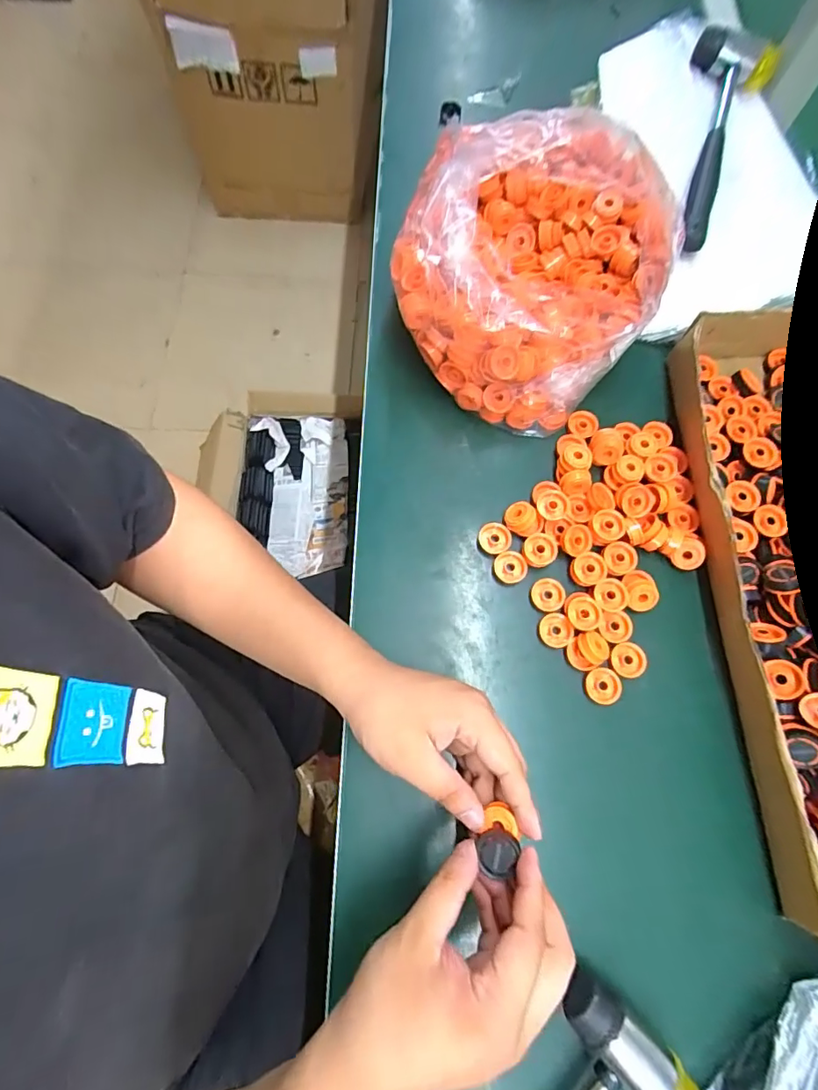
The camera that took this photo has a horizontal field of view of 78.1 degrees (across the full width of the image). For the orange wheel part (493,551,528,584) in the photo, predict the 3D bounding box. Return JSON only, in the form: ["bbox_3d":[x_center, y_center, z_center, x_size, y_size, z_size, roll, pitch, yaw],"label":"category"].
[{"bbox_3d":[0.082,0.018,0.405,0.026,0.007,0.024,1,72,-2],"label":"orange wheel part"}]

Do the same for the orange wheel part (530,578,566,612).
[{"bbox_3d":[0.111,0.039,0.397,0.026,0.004,0.026,-5,72,-3],"label":"orange wheel part"}]

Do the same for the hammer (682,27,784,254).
[{"bbox_3d":[0.285,-0.401,0.480,0.079,0.046,0.256,25,73,6],"label":"hammer"}]

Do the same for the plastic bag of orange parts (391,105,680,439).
[{"bbox_3d":[0.114,-0.239,0.414,0.240,0.156,0.196,-43,78,-14],"label":"plastic bag of orange parts"}]

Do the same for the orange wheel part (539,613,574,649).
[{"bbox_3d":[0.114,0.066,0.388,0.024,0.005,0.025,-5,72,-3],"label":"orange wheel part"}]

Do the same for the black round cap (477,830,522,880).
[{"bbox_3d":[0.052,0.179,0.291,0.023,0.009,0.024,1,72,-2],"label":"black round cap"}]

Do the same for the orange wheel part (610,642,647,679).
[{"bbox_3d":[0.168,0.088,0.385,0.025,0.006,0.026,1,72,-2],"label":"orange wheel part"}]

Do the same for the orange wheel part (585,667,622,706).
[{"bbox_3d":[0.147,0.106,0.380,0.026,0.007,0.025,1,72,-2],"label":"orange wheel part"}]

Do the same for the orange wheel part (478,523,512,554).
[{"bbox_3d":[0.071,-0.005,0.414,0.025,0.009,0.025,1,72,-2],"label":"orange wheel part"}]

